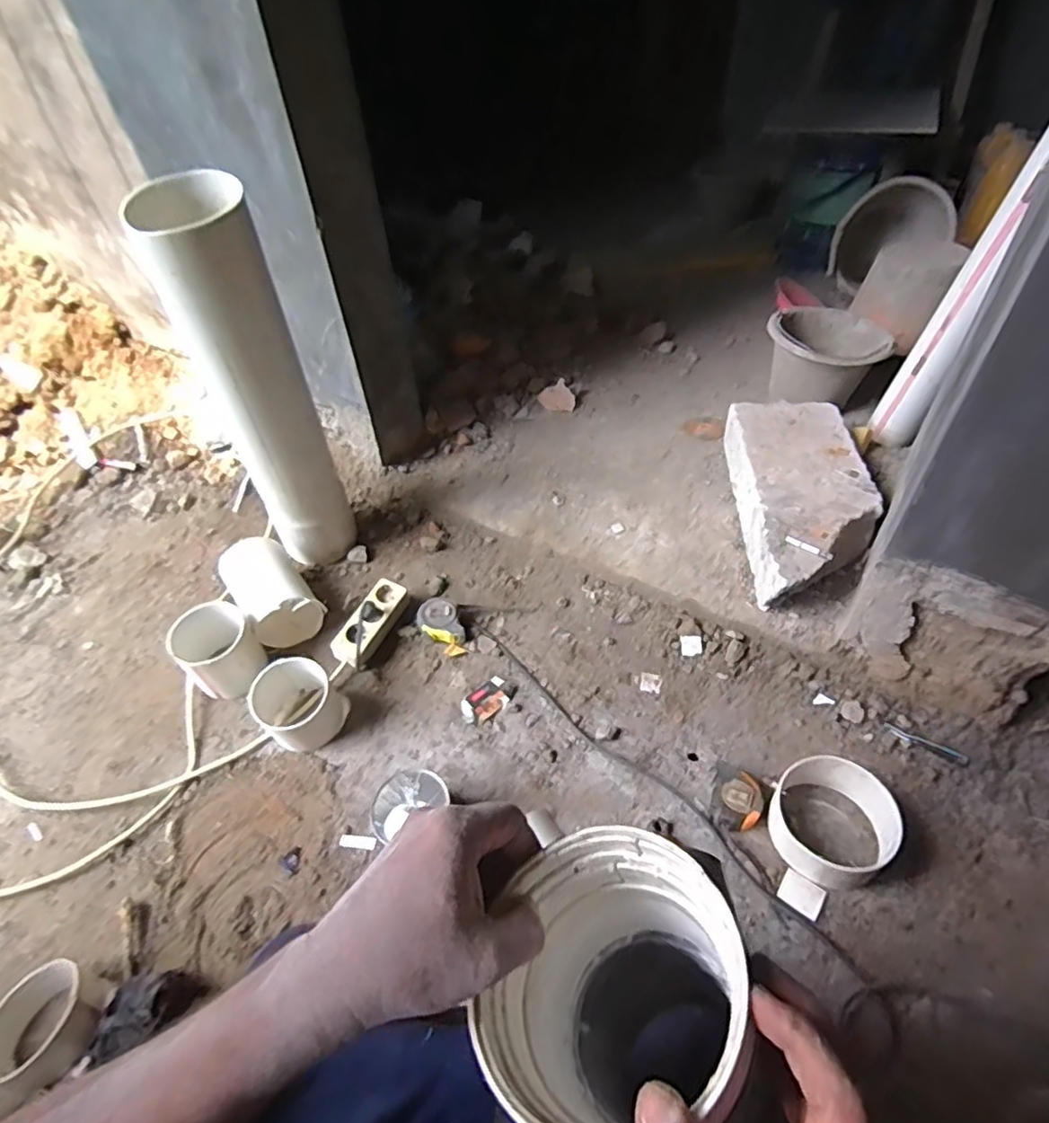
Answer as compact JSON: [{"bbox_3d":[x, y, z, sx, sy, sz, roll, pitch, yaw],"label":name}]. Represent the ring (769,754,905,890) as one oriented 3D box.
[{"bbox_3d":[0.394,0.333,0.799,0.146,0.072,0.146,-3,49,3],"label":"ring"}]

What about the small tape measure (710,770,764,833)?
[{"bbox_3d":[0.290,0.329,0.848,0.062,0.035,0.071,26,56,26],"label":"small tape measure"}]

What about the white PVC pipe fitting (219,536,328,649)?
[{"bbox_3d":[-0.457,0.051,1.118,0.124,0.100,0.221,-32,53,-20],"label":"white PVC pipe fitting"}]

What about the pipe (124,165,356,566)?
[{"bbox_3d":[-0.386,-0.214,0.970,0.139,0.640,0.140,-28,52,-18],"label":"pipe"}]

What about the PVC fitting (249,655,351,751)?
[{"bbox_3d":[-0.348,0.217,0.954,0.105,0.109,0.113,-2,47,2],"label":"PVC fitting"}]

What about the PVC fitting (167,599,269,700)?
[{"bbox_3d":[-0.497,0.144,1.013,0.111,0.124,0.110,-3,49,3],"label":"PVC fitting"}]

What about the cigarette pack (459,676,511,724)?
[{"bbox_3d":[-0.061,0.223,0.992,0.086,0.017,0.051,-35,55,-23],"label":"cigarette pack"}]

